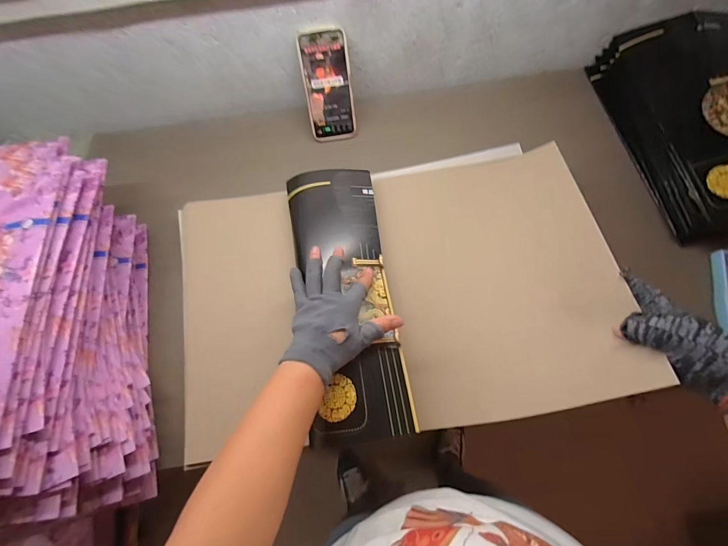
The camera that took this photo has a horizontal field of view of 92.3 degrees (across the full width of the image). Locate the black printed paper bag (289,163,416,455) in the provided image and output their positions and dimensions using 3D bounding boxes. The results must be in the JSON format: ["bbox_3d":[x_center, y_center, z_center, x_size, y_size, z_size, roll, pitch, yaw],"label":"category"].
[{"bbox_3d":[-0.025,0.021,0.492,0.127,0.025,0.388,-10,68,-2],"label":"black printed paper bag"}]

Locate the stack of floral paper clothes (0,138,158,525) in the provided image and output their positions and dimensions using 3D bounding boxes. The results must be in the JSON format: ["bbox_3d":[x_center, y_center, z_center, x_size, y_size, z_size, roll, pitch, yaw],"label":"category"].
[{"bbox_3d":[-0.516,0.070,0.469,0.367,0.180,0.501,-12,71,-3],"label":"stack of floral paper clothes"}]

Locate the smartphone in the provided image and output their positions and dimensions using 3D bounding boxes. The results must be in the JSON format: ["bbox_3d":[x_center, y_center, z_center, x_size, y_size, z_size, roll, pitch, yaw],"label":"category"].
[{"bbox_3d":[-0.062,-0.319,0.607,0.082,0.171,0.010,-10,39,-2],"label":"smartphone"}]

